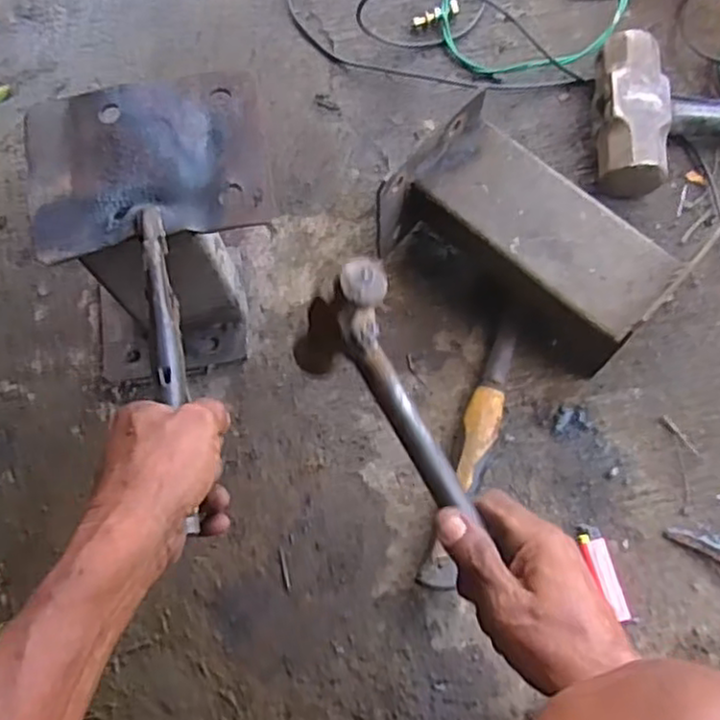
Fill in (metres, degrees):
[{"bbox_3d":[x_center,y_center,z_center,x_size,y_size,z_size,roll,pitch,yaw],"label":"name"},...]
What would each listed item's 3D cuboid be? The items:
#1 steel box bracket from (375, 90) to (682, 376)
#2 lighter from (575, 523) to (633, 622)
[{"bbox_3d":[0.149,-0.097,0.648,0.240,0.111,0.135,41,78,13],"label":"steel box bracket"},{"bbox_3d":[0.207,0.178,0.591,0.021,0.011,0.081,-15,72,-3],"label":"lighter"}]

